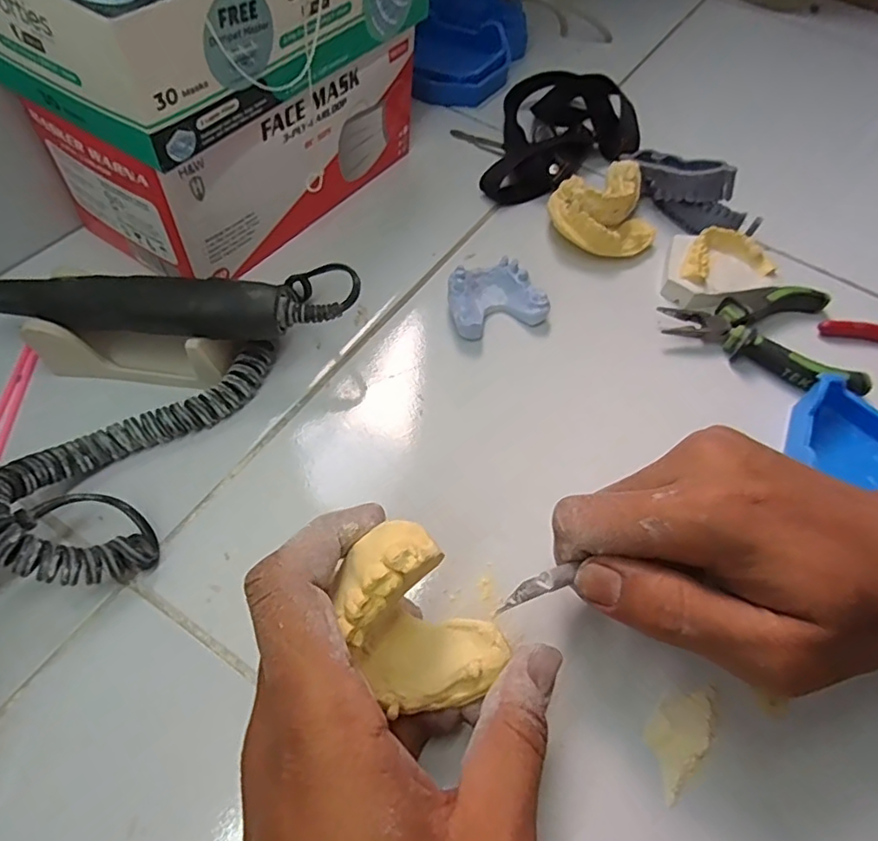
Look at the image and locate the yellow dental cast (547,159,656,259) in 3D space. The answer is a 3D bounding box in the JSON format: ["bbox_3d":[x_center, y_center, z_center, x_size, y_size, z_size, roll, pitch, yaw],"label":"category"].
[{"bbox_3d":[0.112,-0.145,0.378,0.071,0.033,0.079,18,57,5],"label":"yellow dental cast"}]

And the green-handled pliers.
[{"bbox_3d":[0.190,-0.049,0.331,0.109,0.014,0.073,0,57,-7],"label":"green-handled pliers"}]

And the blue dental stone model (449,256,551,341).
[{"bbox_3d":[0.032,-0.072,0.329,0.055,0.023,0.043,-13,60,-14],"label":"blue dental stone model"}]

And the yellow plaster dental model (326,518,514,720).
[{"bbox_3d":[-0.008,0.070,0.189,0.057,0.042,0.041,39,62,20],"label":"yellow plaster dental model"}]

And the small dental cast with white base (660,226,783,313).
[{"bbox_3d":[0.177,-0.101,0.359,0.071,0.023,0.054,-11,58,-11],"label":"small dental cast with white base"}]

